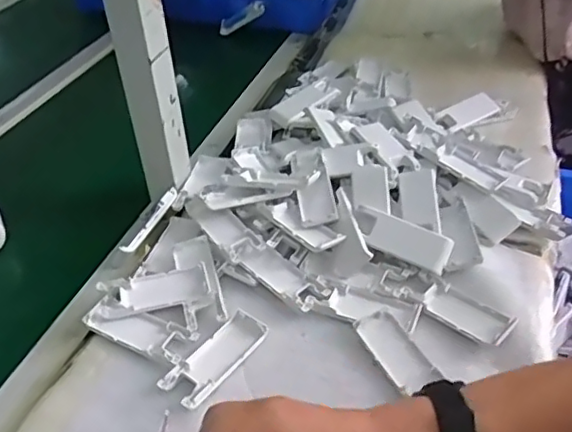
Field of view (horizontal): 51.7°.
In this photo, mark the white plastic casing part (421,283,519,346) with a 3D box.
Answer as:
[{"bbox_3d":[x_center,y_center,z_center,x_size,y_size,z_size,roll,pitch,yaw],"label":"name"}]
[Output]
[{"bbox_3d":[0.173,0.090,0.565,0.087,0.017,0.042,30,49,33],"label":"white plastic casing part"}]

